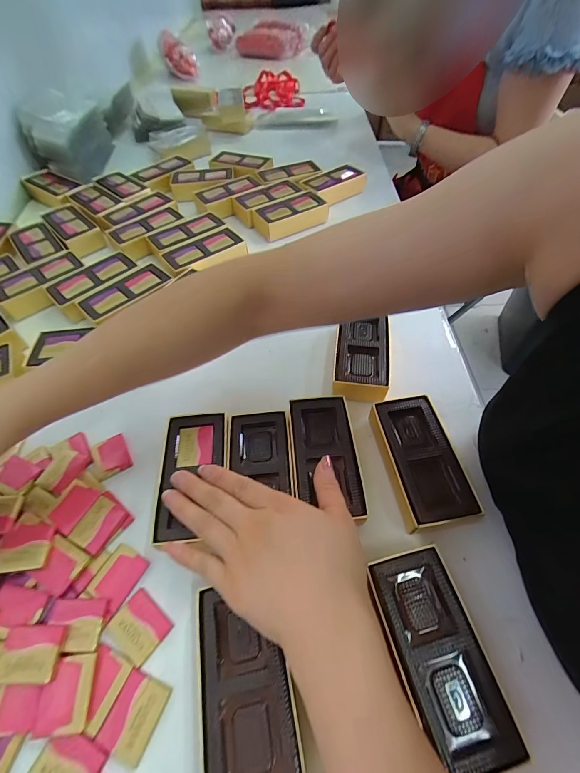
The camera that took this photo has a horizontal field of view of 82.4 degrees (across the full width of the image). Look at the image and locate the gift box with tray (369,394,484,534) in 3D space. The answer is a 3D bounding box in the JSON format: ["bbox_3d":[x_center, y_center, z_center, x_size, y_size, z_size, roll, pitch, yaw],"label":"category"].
[{"bbox_3d":[0.116,0.063,0.295,0.063,0.022,0.112,-12,57,-5],"label":"gift box with tray"}]

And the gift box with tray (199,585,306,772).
[{"bbox_3d":[-0.027,0.189,0.212,0.055,0.036,0.108,-12,56,-6],"label":"gift box with tray"}]

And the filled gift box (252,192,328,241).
[{"bbox_3d":[-0.001,-0.287,0.554,0.117,0.030,0.060,-26,58,-15],"label":"filled gift box"}]

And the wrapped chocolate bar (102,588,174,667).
[{"bbox_3d":[-0.113,0.178,0.246,0.039,0.005,0.034,32,62,22],"label":"wrapped chocolate bar"}]

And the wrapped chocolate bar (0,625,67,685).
[{"bbox_3d":[-0.180,0.184,0.227,0.040,0.004,0.031,-2,55,1],"label":"wrapped chocolate bar"}]

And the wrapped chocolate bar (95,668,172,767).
[{"bbox_3d":[-0.102,0.215,0.217,0.031,0.005,0.039,18,58,14],"label":"wrapped chocolate bar"}]

